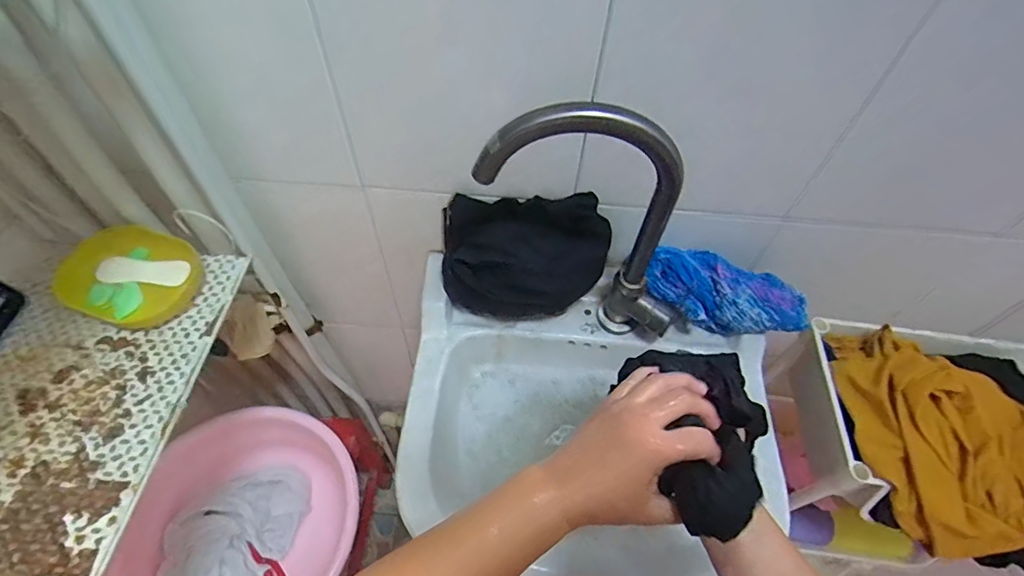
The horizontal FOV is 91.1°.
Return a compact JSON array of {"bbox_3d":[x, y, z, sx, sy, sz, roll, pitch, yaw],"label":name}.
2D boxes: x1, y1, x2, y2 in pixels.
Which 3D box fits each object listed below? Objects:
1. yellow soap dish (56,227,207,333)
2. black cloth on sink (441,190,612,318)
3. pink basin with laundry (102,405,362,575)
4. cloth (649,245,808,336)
[{"bbox_3d":[-0.403,-0.015,0.537,0.133,0.026,0.109,11,55,6],"label":"yellow soap dish"},{"bbox_3d":[0.015,-0.039,0.638,0.199,0.139,0.087,-1,55,-3],"label":"black cloth on sink"},{"bbox_3d":[-0.442,0.370,0.815,0.303,0.137,0.349,33,60,19],"label":"pink basin with laundry"},{"bbox_3d":[0.269,0.012,0.636,0.201,0.082,0.088,21,57,12],"label":"cloth"}]

